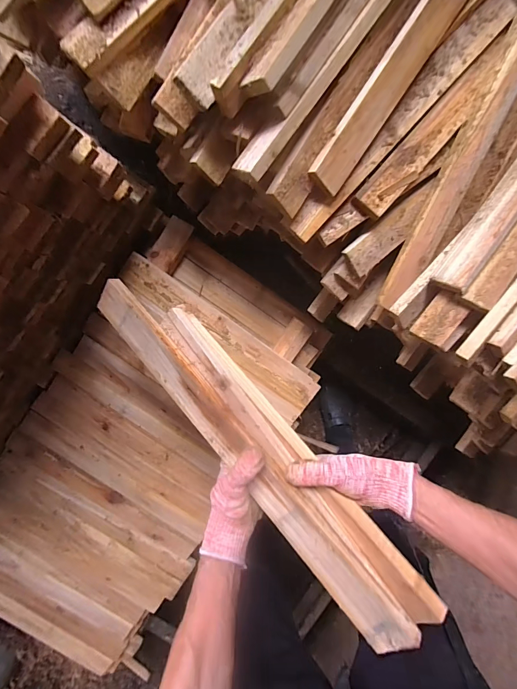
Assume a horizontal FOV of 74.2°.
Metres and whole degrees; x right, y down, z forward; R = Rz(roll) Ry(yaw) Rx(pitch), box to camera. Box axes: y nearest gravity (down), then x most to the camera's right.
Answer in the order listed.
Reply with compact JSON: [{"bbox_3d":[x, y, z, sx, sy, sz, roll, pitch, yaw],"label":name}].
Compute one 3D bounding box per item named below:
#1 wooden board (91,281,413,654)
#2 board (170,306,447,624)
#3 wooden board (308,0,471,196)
[{"bbox_3d":[-0.029,0.125,0.430,0.056,0.022,0.551,-43,78,3],"label":"wooden board"},{"bbox_3d":[0.041,0.131,0.430,0.038,0.029,0.464,-42,79,3],"label":"board"},{"bbox_3d":[0.236,-0.441,0.491,0.072,0.021,0.500,31,95,-34],"label":"wooden board"}]

